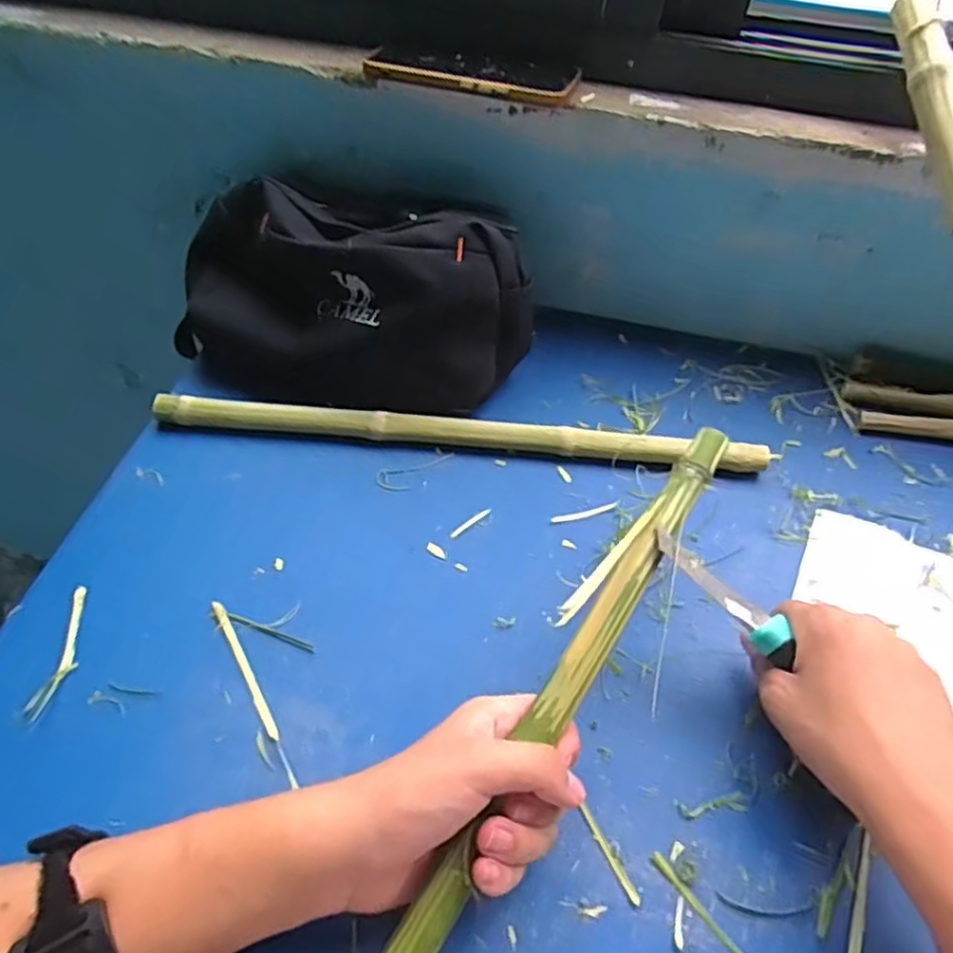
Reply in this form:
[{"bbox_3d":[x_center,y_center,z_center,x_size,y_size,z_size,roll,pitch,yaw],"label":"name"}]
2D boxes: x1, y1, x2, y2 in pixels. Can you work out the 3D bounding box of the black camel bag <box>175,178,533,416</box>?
[{"bbox_3d":[-0.112,-0.138,0.554,0.294,0.125,0.131,18,52,11],"label":"black camel bag"}]

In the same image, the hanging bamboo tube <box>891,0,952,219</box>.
[{"bbox_3d":[0.329,-0.266,0.496,0.021,0.034,0.182,-4,79,-7],"label":"hanging bamboo tube"}]

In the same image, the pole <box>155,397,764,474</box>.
[{"bbox_3d":[-0.009,-0.033,0.540,0.463,0.027,0.024,4,51,0],"label":"pole"}]

